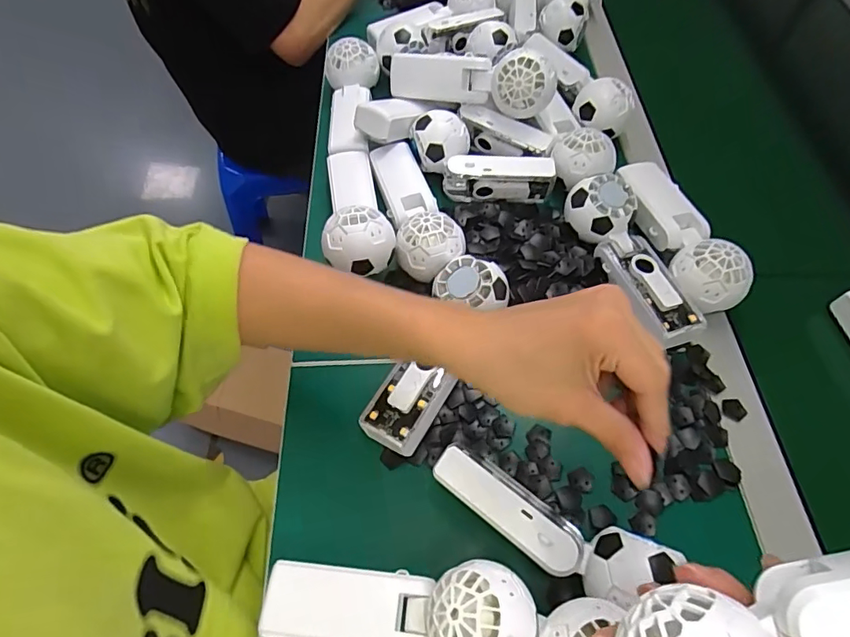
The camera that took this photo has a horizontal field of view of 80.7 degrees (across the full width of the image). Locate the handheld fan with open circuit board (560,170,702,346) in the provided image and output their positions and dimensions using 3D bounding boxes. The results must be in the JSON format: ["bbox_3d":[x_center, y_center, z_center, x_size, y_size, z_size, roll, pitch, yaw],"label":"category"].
[{"bbox_3d":[0.184,-0.054,0.447,0.056,0.059,0.167,-21,61,-12],"label":"handheld fan with open circuit board"}]

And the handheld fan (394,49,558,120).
[{"bbox_3d":[0.044,-0.250,0.513,0.175,0.061,0.043,17,60,9],"label":"handheld fan"}]

